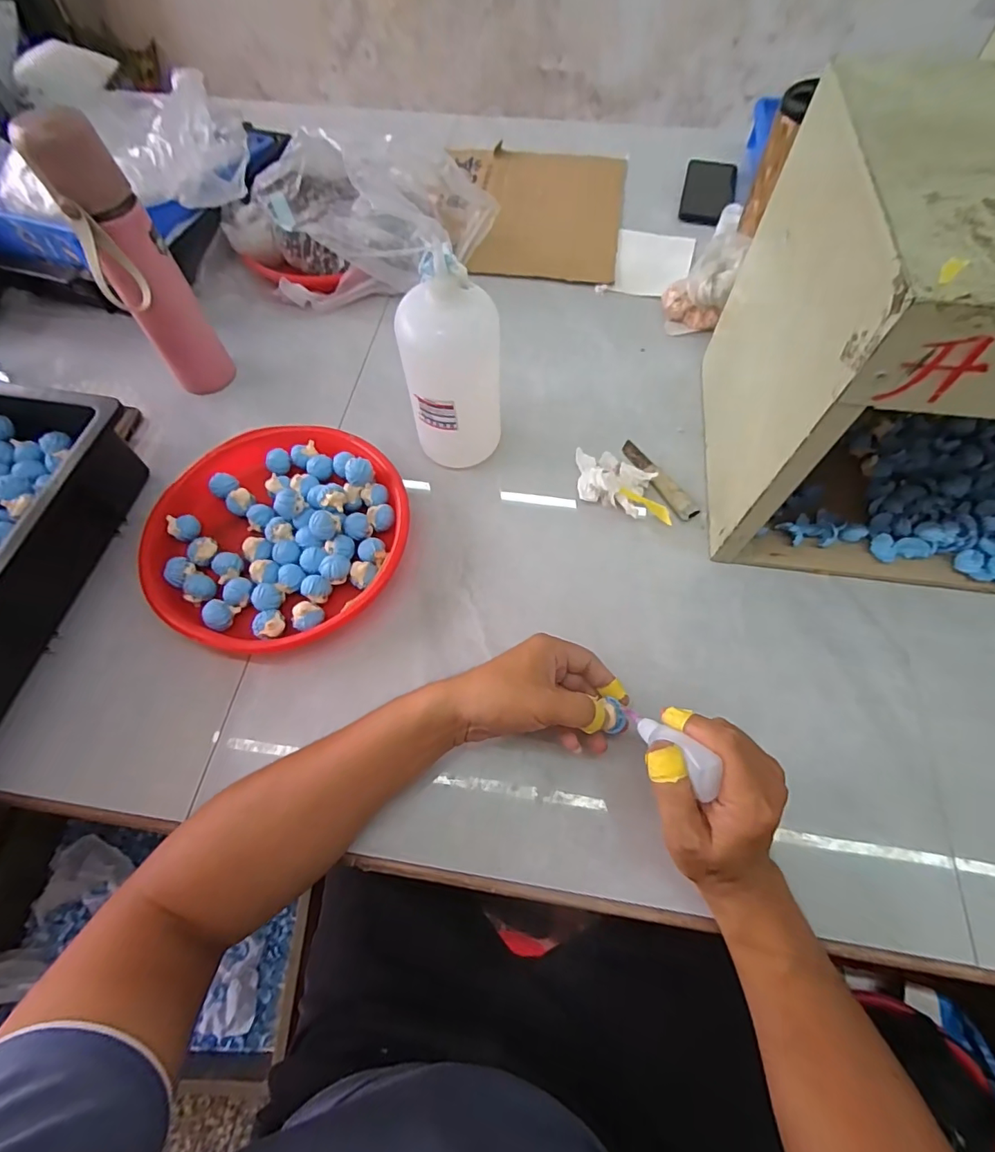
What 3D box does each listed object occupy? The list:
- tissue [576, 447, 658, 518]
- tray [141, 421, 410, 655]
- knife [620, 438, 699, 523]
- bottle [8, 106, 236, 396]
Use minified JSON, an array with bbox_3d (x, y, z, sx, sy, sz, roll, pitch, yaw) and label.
[{"bbox_3d":[0.118,-0.105,0.532,0.089,0.036,0.065,26,67,13],"label":"tissue"},{"bbox_3d":[-0.216,-0.047,0.501,0.243,0.041,0.241,0,64,1],"label":"tray"},{"bbox_3d":[0.175,-0.106,0.546,0.021,0.008,0.118,-27,66,-12],"label":"knife"},{"bbox_3d":[-0.353,-0.294,0.502,0.072,0.245,0.052,-29,67,-13],"label":"bottle"}]

